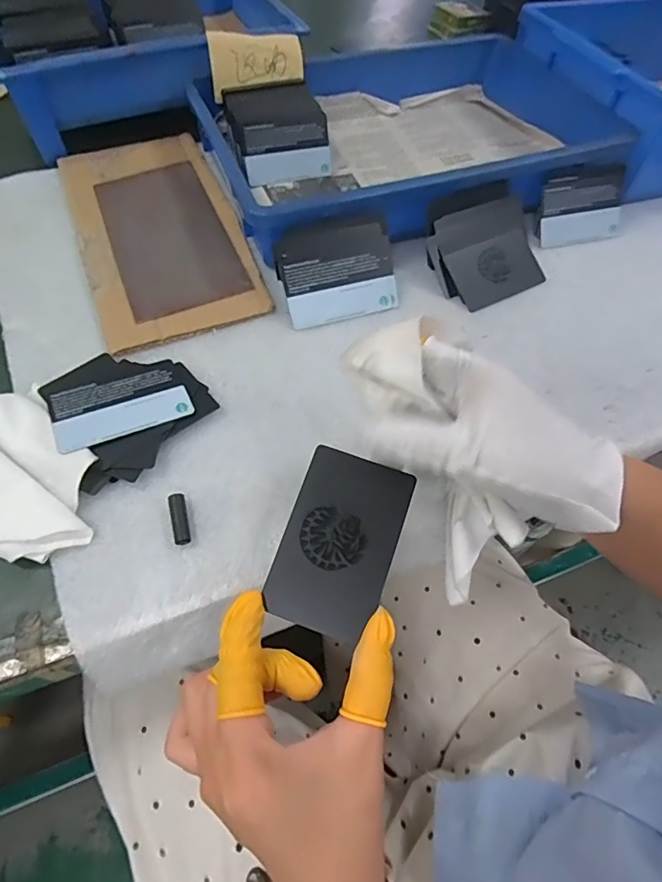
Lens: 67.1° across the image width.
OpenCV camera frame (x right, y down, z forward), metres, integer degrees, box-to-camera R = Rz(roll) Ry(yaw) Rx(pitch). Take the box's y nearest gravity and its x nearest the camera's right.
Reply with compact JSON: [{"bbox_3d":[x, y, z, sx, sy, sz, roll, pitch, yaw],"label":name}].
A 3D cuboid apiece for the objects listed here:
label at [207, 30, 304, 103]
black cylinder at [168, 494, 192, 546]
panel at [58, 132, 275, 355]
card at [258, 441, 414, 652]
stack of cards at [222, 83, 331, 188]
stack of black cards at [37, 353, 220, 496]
[{"bbox_3d":[-0.073,-0.376,0.499,0.093,0.051,0.010,-14,30,-19],"label":"label"},{"bbox_3d":[-0.091,0.048,0.302,0.010,0.010,0.030,-12,60,-10],"label":"black cylinder"},{"bbox_3d":[-0.155,-0.195,0.448,0.137,0.006,0.270,-19,61,-14],"label":"panel"},{"bbox_3d":[0.004,0.049,0.244,0.053,0.004,0.085,19,78,4],"label":"card"},{"bbox_3d":[-0.053,-0.313,0.501,0.088,0.055,0.093,-13,60,-11],"label":"stack of cards"},{"bbox_3d":[-0.137,-0.024,0.337,0.096,0.013,0.095,-36,67,-22],"label":"stack of black cards"}]

